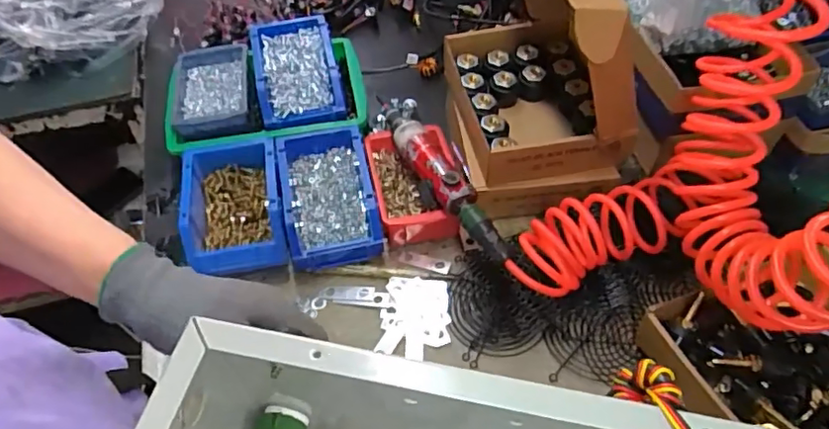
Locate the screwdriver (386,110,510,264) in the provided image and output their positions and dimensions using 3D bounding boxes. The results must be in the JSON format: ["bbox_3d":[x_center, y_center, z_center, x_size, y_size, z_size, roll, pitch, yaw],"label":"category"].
[{"bbox_3d":[0.031,-0.042,0.643,0.051,0.039,0.241,-20,54,-13],"label":"screwdriver"}]

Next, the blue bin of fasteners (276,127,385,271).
[{"bbox_3d":[-0.101,-0.018,0.676,0.101,0.068,0.164,-12,52,-7],"label":"blue bin of fasteners"}]

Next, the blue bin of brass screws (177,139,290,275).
[{"bbox_3d":[-0.206,-0.010,0.664,0.107,0.061,0.150,-10,52,-5],"label":"blue bin of brass screws"}]

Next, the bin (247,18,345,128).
[{"bbox_3d":[-0.152,-0.184,0.737,0.108,0.046,0.164,-11,52,-6],"label":"bin"}]

